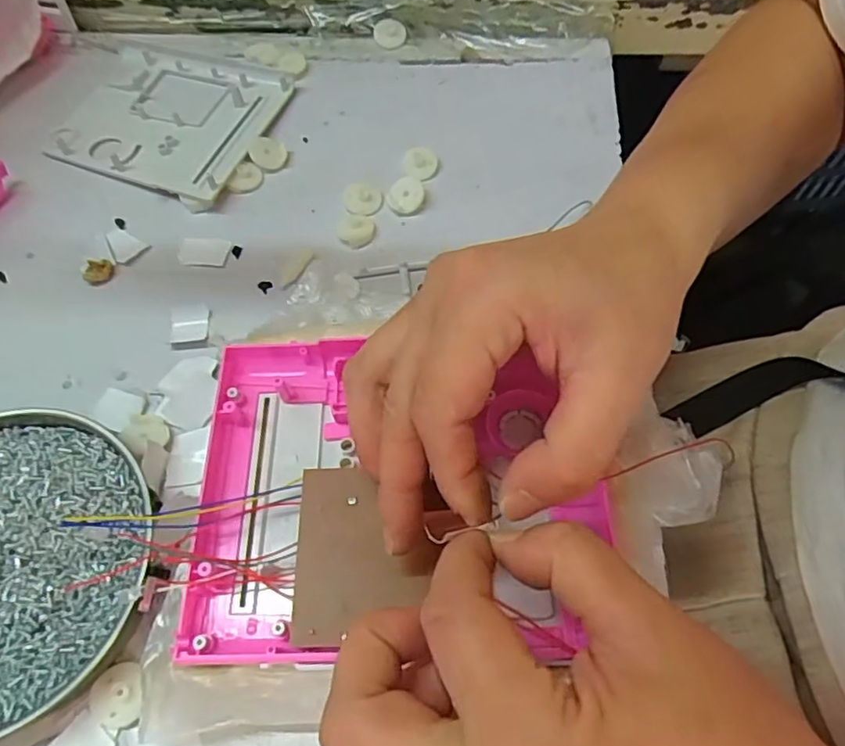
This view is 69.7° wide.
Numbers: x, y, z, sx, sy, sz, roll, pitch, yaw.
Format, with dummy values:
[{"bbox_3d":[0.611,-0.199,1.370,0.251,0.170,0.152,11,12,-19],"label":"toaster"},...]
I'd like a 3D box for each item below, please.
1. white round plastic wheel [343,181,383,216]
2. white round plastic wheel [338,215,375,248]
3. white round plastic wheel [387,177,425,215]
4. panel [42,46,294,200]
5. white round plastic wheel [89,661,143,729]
[{"bbox_3d":[-0.037,-0.108,0.372,0.023,0.004,0.028,-11,62,-5],"label":"white round plastic wheel"},{"bbox_3d":[-0.039,-0.085,0.359,0.021,0.004,0.022,0,62,1],"label":"white round plastic wheel"},{"bbox_3d":[-0.010,-0.109,0.370,0.023,0.008,0.022,0,62,1],"label":"white round plastic wheel"},{"bbox_3d":[-0.175,-0.173,0.407,0.147,0.012,0.115,18,63,10],"label":"panel"},{"bbox_3d":[-0.124,0.131,0.246,0.021,0.004,0.023,-5,62,-2],"label":"white round plastic wheel"}]

